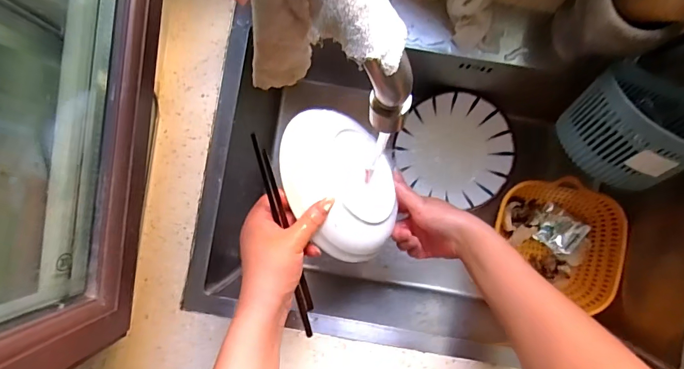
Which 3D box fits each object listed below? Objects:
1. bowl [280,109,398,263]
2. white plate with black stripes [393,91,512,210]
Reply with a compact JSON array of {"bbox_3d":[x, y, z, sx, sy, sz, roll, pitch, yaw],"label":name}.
[{"bbox_3d":[-0.003,0.002,0.495,0.158,0.060,0.168,10,68,-34],"label":"bowl"},{"bbox_3d":[0.185,-0.060,0.678,0.181,0.036,0.168,0,89,1],"label":"white plate with black stripes"}]

